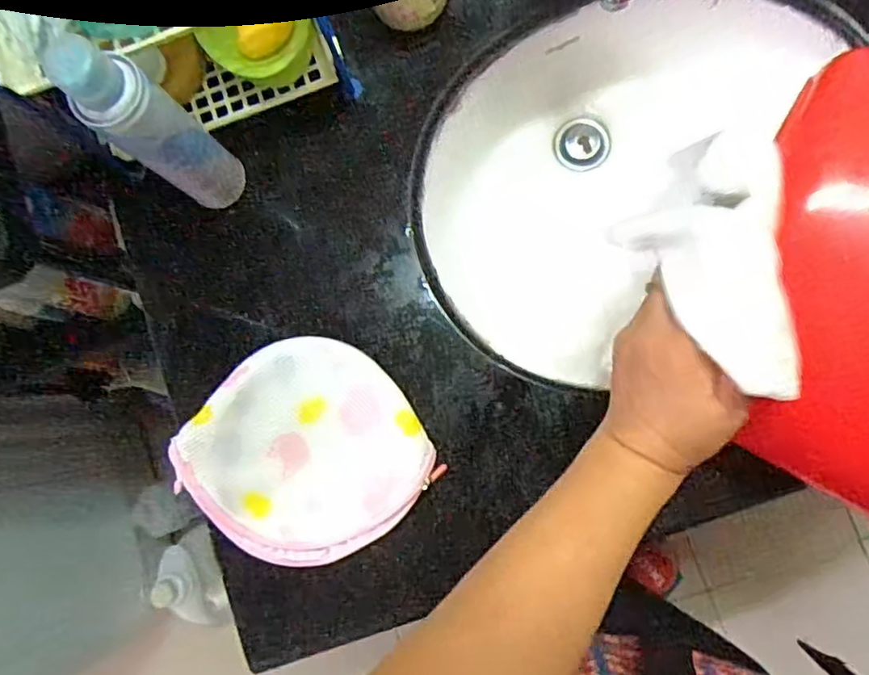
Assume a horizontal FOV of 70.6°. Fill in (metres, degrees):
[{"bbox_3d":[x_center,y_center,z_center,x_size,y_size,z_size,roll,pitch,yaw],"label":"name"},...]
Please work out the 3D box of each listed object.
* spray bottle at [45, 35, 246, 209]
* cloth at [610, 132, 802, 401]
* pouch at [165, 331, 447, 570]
[{"bbox_3d":[-0.199,-0.149,0.460,0.043,0.208,0.052,37,87,7],"label":"spray bottle"},{"bbox_3d":[0.144,-0.034,0.317,0.069,0.042,0.131,-10,77,3],"label":"cloth"},{"bbox_3d":[-0.103,0.094,0.496,0.164,0.061,0.171,0,83,4],"label":"pouch"}]

